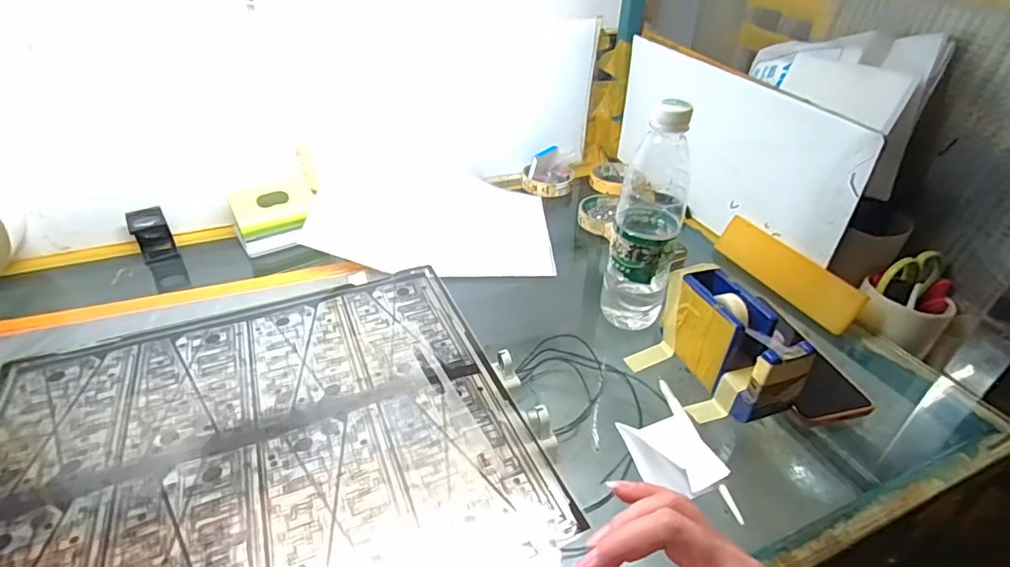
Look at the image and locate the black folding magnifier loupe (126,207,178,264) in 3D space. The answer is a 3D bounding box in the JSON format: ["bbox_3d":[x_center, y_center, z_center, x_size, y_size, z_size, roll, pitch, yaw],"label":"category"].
[{"bbox_3d":[-0.440,-0.059,0.637,0.039,0.062,0.034,-22,41,-29],"label":"black folding magnifier loupe"}]

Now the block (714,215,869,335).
[{"bbox_3d":[0.325,-0.017,0.595,0.025,0.051,0.194,23,23,-31],"label":"block"}]

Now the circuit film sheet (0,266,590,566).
[{"bbox_3d":[-0.200,0.123,0.415,0.406,0.009,0.353,-15,37,-21],"label":"circuit film sheet"}]

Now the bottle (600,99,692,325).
[{"bbox_3d":[0.138,-0.057,0.490,0.059,0.228,0.067,14,37,19],"label":"bottle"}]

